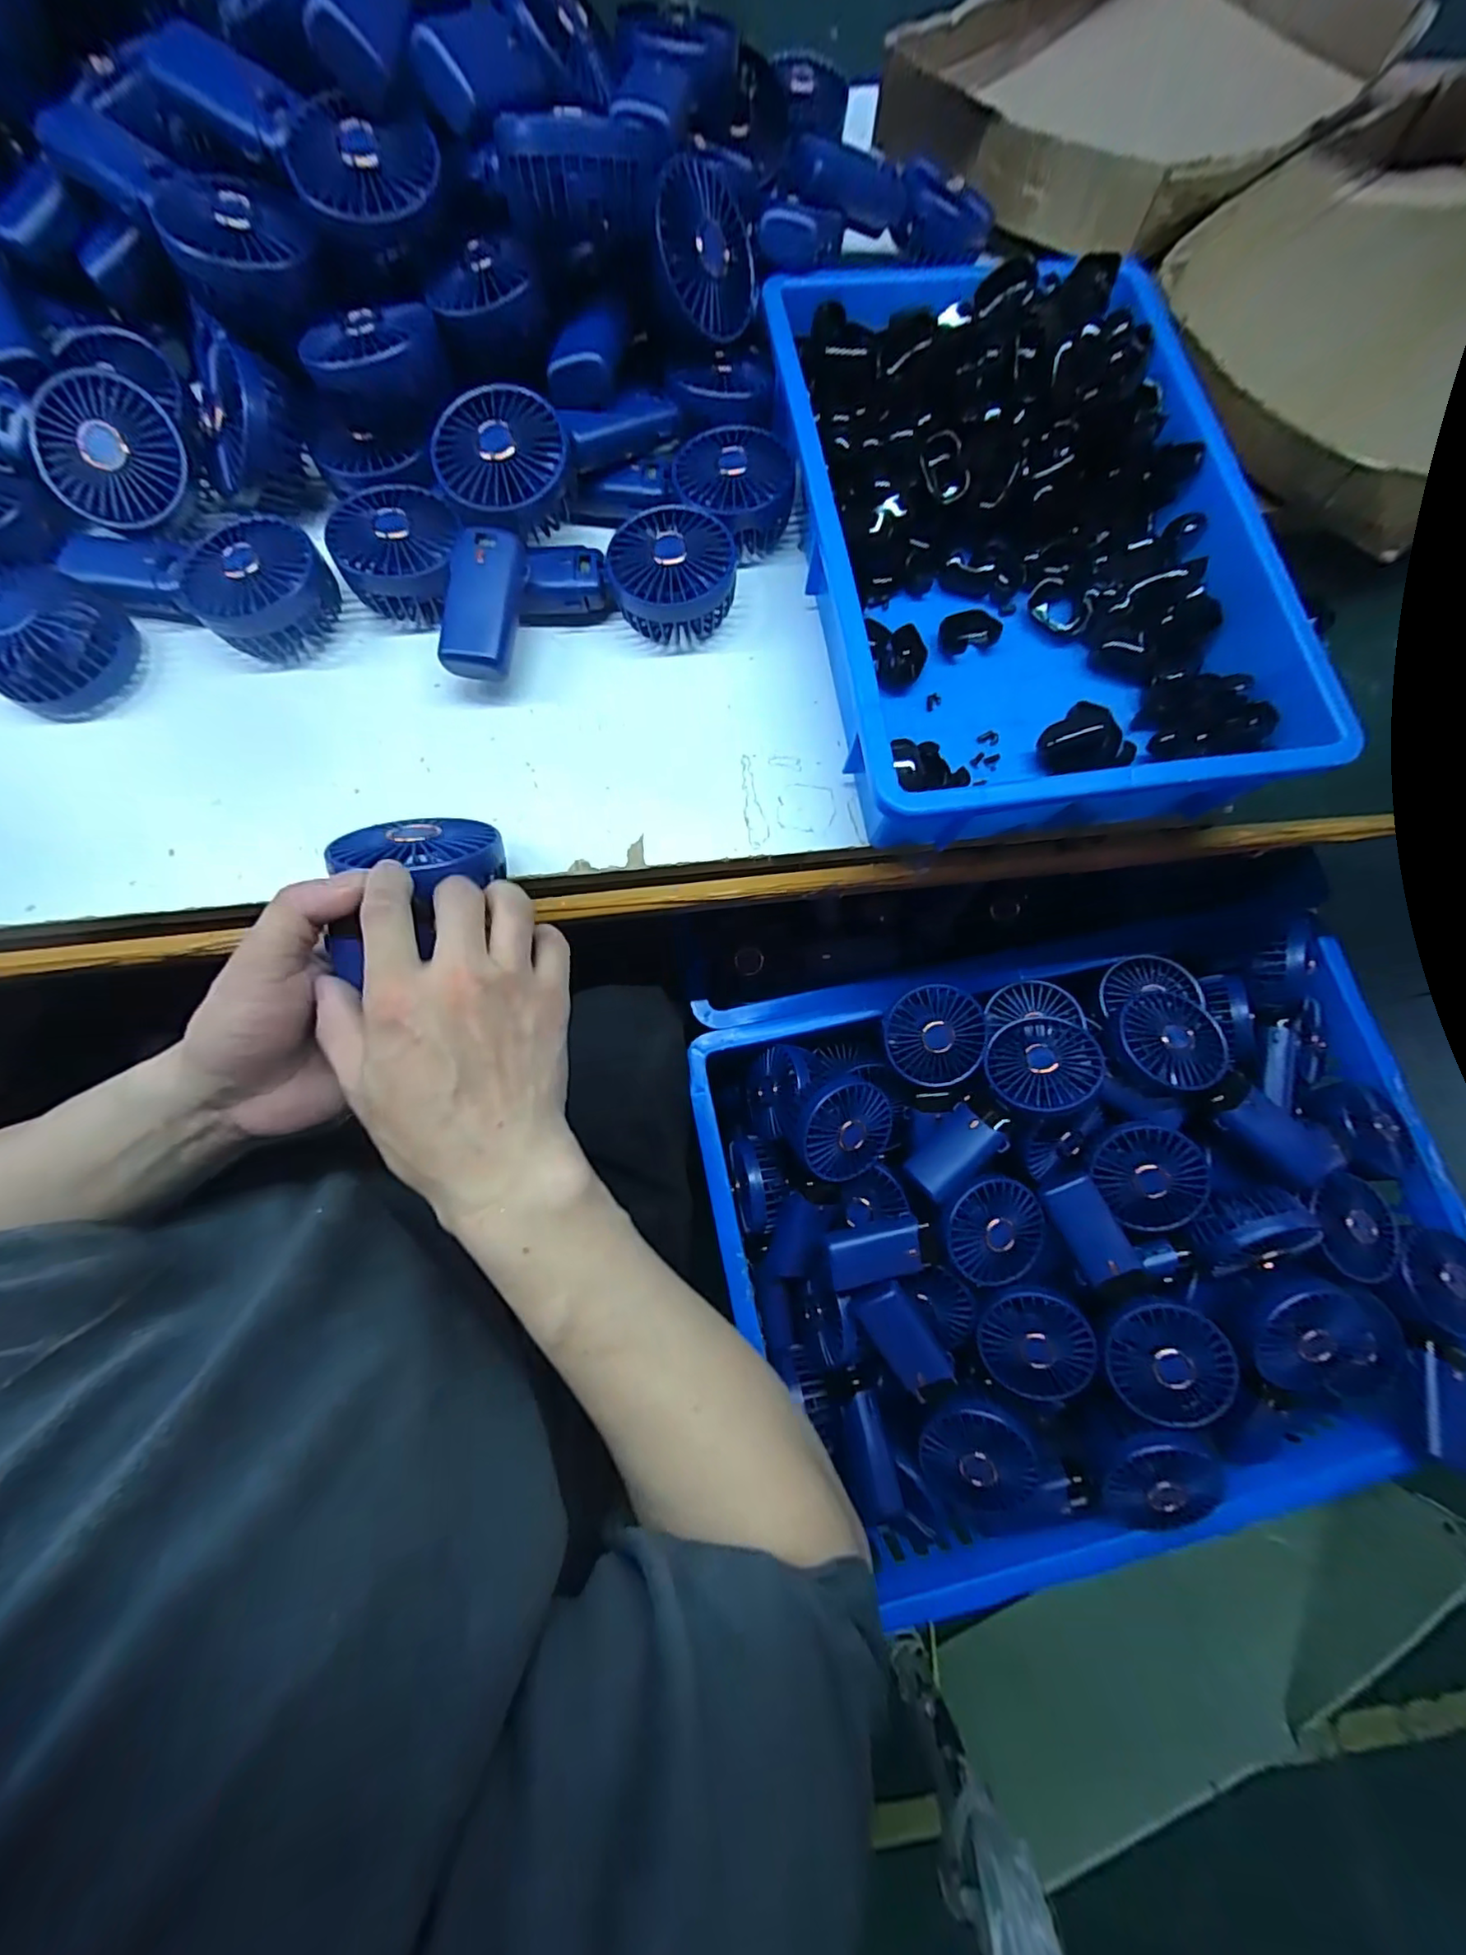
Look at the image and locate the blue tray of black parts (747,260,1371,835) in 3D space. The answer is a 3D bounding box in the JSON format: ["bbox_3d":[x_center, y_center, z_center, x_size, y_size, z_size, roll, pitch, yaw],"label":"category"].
[{"bbox_3d":[0.193,-0.300,0.426,0.276,0.078,0.421,-7,76,-4],"label":"blue tray of black parts"}]

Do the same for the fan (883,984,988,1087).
[{"bbox_3d":[0.172,0.049,0.524,0.079,0.024,0.079,-10,76,-5],"label":"fan"}]

